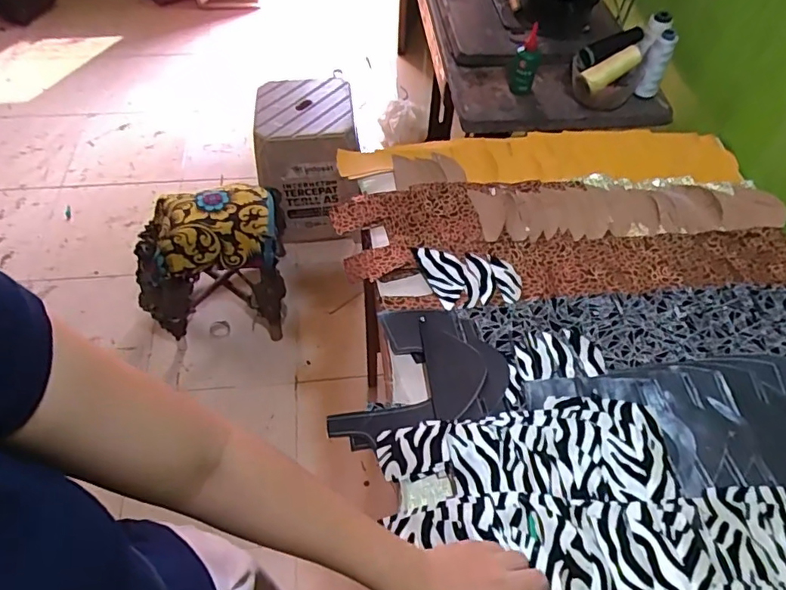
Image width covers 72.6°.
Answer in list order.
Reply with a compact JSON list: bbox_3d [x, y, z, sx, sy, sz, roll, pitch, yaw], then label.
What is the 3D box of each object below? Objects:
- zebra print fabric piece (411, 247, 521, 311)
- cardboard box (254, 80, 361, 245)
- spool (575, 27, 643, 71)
[{"bbox_3d":[0.099,-0.019,0.719,0.141,0.009,0.091,5,55,1],"label":"zebra print fabric piece"},{"bbox_3d":[-0.248,-0.389,1.615,0.278,0.390,0.291,-5,55,-5],"label":"cardboard box"},{"bbox_3d":[0.387,-0.438,0.939,0.124,0.041,0.034,-26,58,-4],"label":"spool"}]

